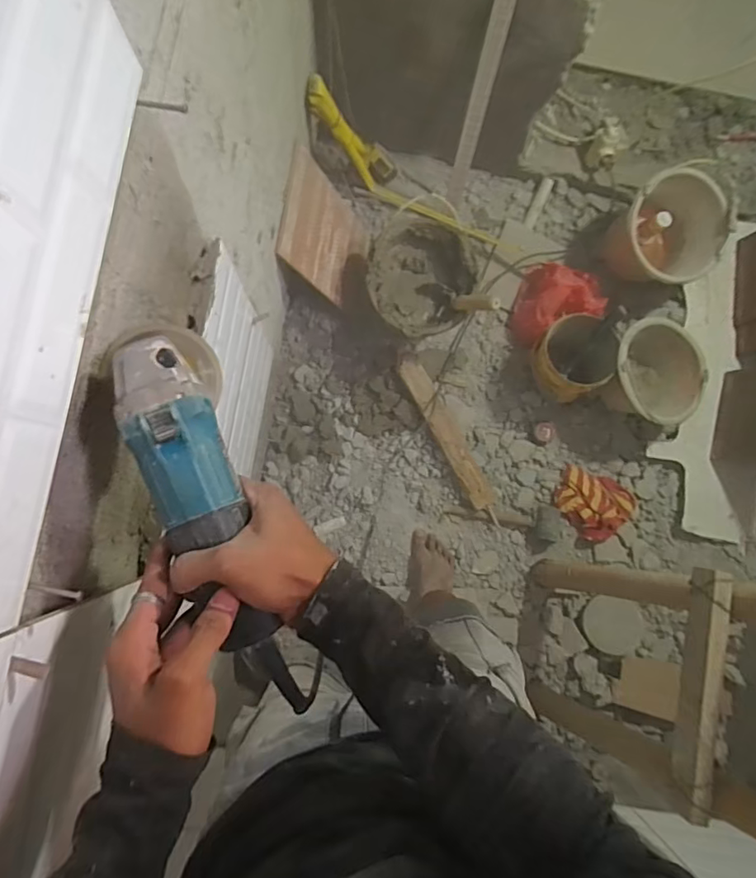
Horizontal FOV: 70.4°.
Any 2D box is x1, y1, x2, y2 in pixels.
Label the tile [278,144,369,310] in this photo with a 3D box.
[{"bbox_3d":[-0.117,-0.471,1.256,0.016,0.364,0.249,7,83,23],"label":"tile"}]

